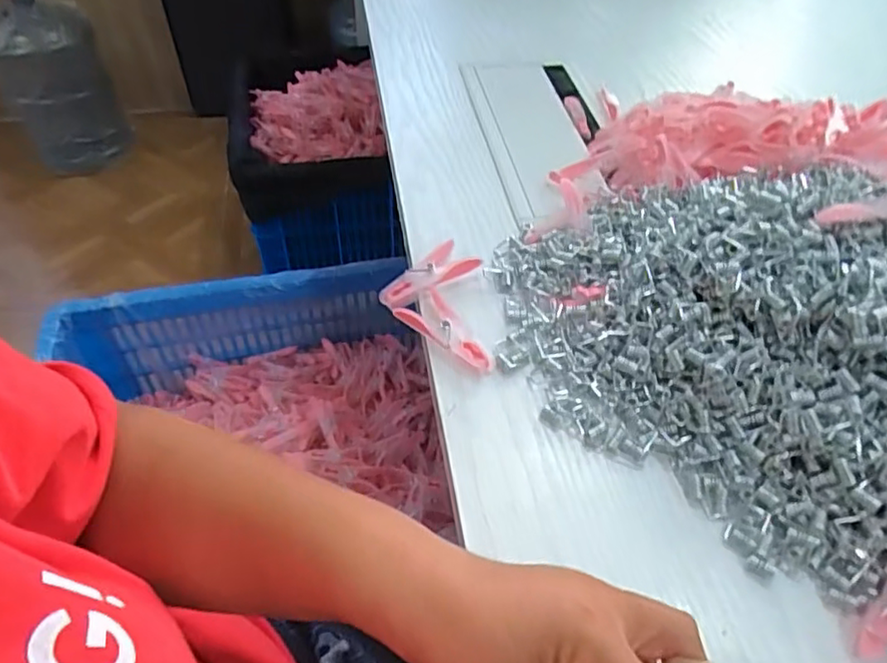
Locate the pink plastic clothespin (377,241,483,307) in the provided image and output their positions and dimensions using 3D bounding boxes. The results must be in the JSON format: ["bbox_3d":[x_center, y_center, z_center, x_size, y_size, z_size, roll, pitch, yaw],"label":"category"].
[{"bbox_3d":[-0.012,-0.041,0.466,0.075,0.013,0.031,-30,57,-26],"label":"pink plastic clothespin"}]

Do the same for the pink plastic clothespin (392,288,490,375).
[{"bbox_3d":[0.005,-0.003,0.431,0.079,0.011,0.035,37,56,26],"label":"pink plastic clothespin"}]

